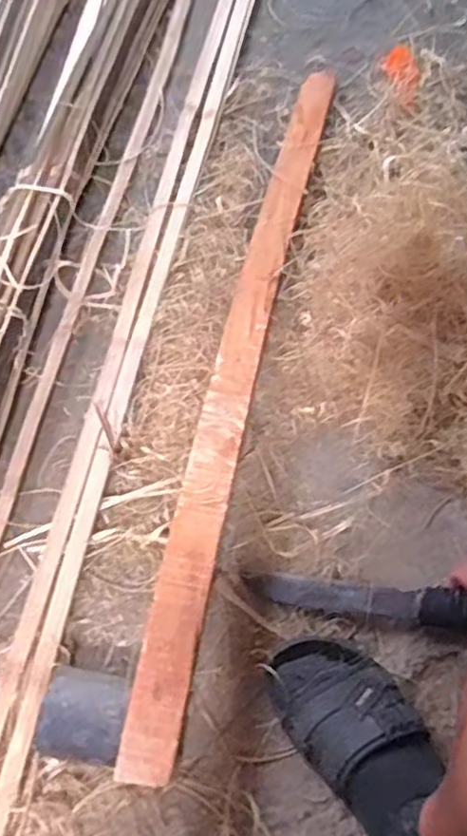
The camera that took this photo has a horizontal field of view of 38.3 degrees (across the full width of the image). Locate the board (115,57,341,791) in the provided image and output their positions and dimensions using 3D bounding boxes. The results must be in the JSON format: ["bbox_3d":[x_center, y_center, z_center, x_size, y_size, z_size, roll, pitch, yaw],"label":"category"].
[{"bbox_3d":[0.018,-0.109,0.794,0.061,0.019,0.959,7,60,13],"label":"board"}]

